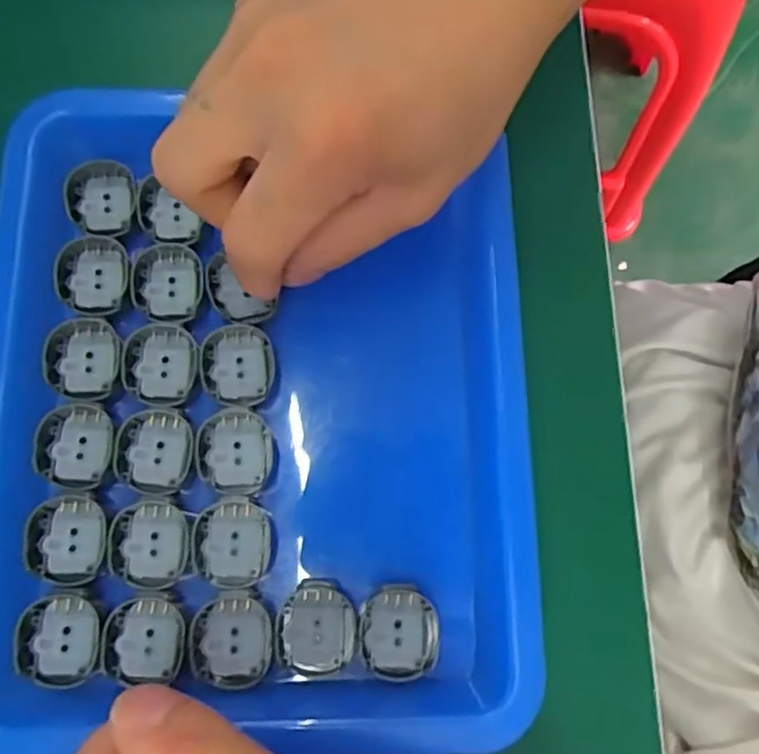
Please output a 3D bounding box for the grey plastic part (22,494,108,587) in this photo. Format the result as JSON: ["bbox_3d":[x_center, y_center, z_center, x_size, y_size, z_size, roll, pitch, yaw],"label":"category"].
[{"bbox_3d":[-0.100,0.052,0.219,0.025,0.005,0.026,0,75,-2],"label":"grey plastic part"}]

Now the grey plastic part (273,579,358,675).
[{"bbox_3d":[-0.020,0.080,0.217,0.025,0.007,0.028,7,75,0],"label":"grey plastic part"}]

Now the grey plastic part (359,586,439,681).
[{"bbox_3d":[0.006,0.082,0.220,0.025,0.006,0.027,0,75,-2],"label":"grey plastic part"}]

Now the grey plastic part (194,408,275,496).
[{"bbox_3d":[-0.049,0.025,0.231,0.025,0.005,0.028,9,75,1],"label":"grey plastic part"}]

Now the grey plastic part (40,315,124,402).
[{"bbox_3d":[-0.102,-0.007,0.234,0.024,0.006,0.028,0,75,-2],"label":"grey plastic part"}]

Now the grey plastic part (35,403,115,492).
[{"bbox_3d":[-0.101,0.023,0.227,0.026,0.004,0.027,1,75,-1],"label":"grey plastic part"}]

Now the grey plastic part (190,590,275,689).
[{"bbox_3d":[-0.046,0.082,0.213,0.025,0.007,0.028,5,75,0],"label":"grey plastic part"}]

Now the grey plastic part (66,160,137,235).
[{"bbox_3d":[-0.103,-0.066,0.251,0.024,0.006,0.029,-8,76,-4],"label":"grey plastic part"}]

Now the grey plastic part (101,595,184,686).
[{"bbox_3d":[-0.074,0.082,0.213,0.024,0.004,0.024,-6,76,-3],"label":"grey plastic part"}]

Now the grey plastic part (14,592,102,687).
[{"bbox_3d":[-0.100,0.081,0.211,0.025,0.004,0.026,-5,76,-3],"label":"grey plastic part"}]

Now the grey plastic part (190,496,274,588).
[{"bbox_3d":[-0.048,0.054,0.225,0.025,0.005,0.028,9,75,1],"label":"grey plastic part"}]

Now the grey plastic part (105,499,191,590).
[{"bbox_3d":[-0.074,0.054,0.221,0.024,0.007,0.027,0,75,-2],"label":"grey plastic part"}]

